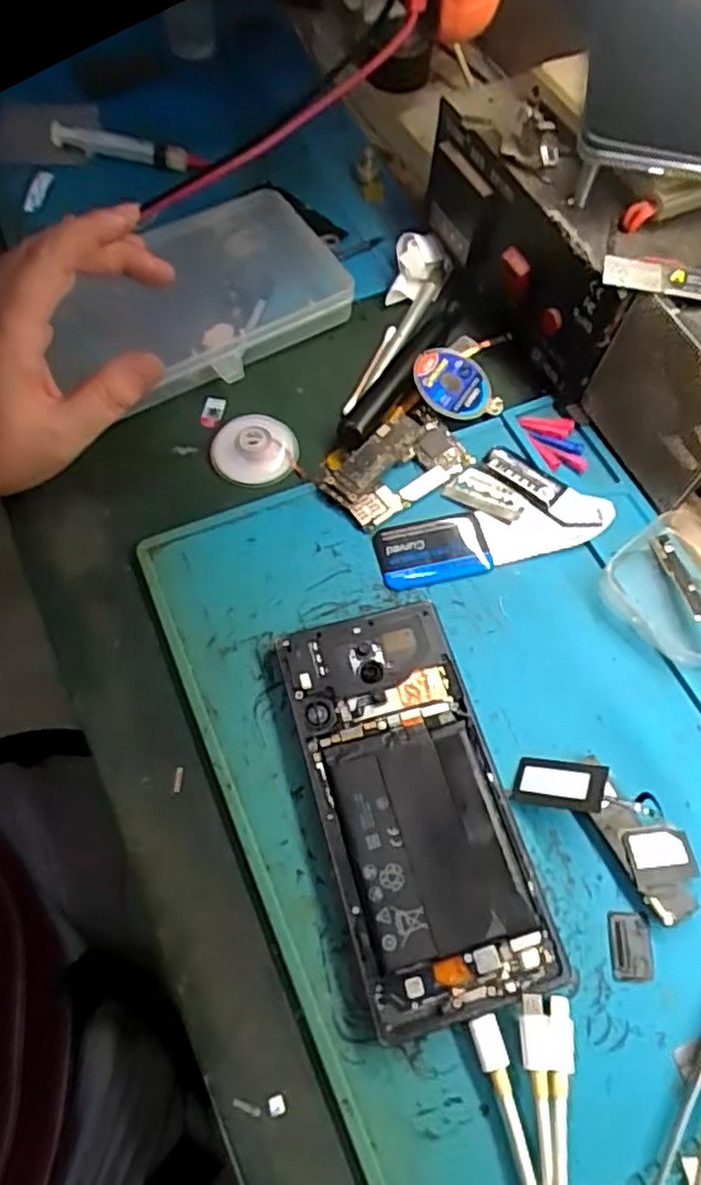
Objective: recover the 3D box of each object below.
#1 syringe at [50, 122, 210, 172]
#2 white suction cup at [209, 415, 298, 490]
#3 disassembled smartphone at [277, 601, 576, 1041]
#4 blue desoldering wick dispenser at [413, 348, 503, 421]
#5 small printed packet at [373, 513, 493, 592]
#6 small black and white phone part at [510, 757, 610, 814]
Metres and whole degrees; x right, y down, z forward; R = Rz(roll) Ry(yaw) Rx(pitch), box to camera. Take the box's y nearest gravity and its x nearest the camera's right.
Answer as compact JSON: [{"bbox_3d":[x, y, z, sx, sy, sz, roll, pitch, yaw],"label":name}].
[{"bbox_3d":[-0.150,-0.299,0.472,0.108,0.013,0.018,9,64,3],"label":"syringe"},{"bbox_3d":[-0.049,-0.075,0.369,0.043,0.010,0.040,1,64,-1],"label":"white suction cup"},{"bbox_3d":[0.025,0.085,0.293,0.073,0.010,0.160,-14,65,-8],"label":"disassembled smartphone"},{"bbox_3d":[0.058,-0.114,0.390,0.040,0.006,0.045,-28,83,-24],"label":"blue desoldering wick dispenser"},{"bbox_3d":[0.040,-0.022,0.347,0.054,0.004,0.033,-11,65,-7],"label":"small printed packet"},{"bbox_3d":[0.085,0.079,0.291,0.037,0.004,0.020,-4,52,40],"label":"small black and white phone part"}]

